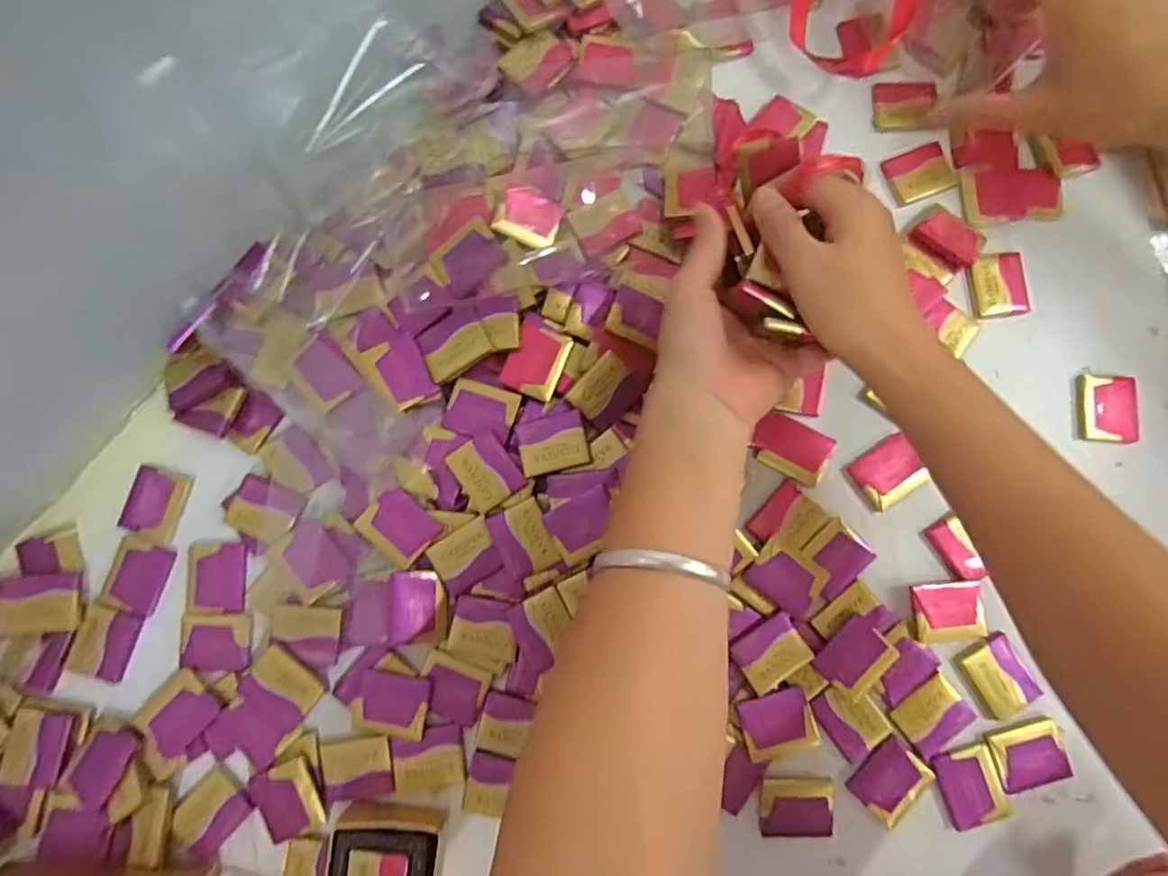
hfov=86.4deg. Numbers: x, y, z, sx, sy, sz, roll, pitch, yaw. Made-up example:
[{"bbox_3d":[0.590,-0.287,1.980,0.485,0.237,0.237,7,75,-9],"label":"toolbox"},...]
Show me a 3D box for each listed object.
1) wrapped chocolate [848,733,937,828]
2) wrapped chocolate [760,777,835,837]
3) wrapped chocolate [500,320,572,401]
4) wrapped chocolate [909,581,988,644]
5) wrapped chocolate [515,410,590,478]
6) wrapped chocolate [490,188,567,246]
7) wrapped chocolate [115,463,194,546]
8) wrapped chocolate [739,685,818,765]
[{"bbox_3d":[0.171,0.191,0.346,0.039,0.004,0.032,-44,85,-5],"label":"wrapped chocolate"},{"bbox_3d":[0.118,0.204,0.344,0.040,0.006,0.031,0,83,0],"label":"wrapped chocolate"},{"bbox_3d":[-0.028,-0.045,0.363,0.031,0.009,0.039,21,84,2],"label":"wrapped chocolate"},{"bbox_3d":[0.205,0.099,0.351,0.034,0.013,0.033,-7,83,-1],"label":"wrapped chocolate"},{"bbox_3d":[-0.018,0.003,0.352,0.038,0.007,0.032,-13,84,-2],"label":"wrapped chocolate"},{"bbox_3d":[-0.033,-0.137,0.380,0.037,0.007,0.035,18,84,2],"label":"wrapped chocolate"},{"bbox_3d":[-0.254,0.040,0.369,0.032,0.005,0.042,14,83,1],"label":"wrapped chocolate"},{"bbox_3d":[0.108,0.159,0.346,0.040,0.004,0.033,-14,84,-2],"label":"wrapped chocolate"}]

